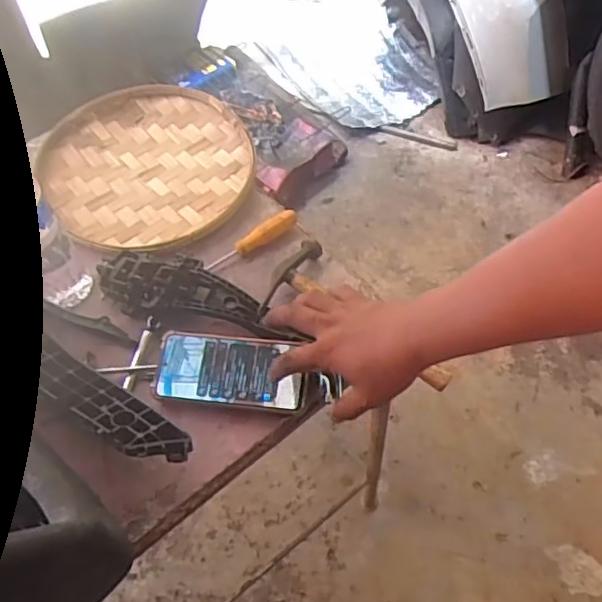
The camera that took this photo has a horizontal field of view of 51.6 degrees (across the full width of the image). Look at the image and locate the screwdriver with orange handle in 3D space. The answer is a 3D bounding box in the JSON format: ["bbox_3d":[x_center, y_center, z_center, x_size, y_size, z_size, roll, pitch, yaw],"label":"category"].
[{"bbox_3d":[-0.063,-0.077,0.773,0.130,0.025,0.021,-30,62,-17],"label":"screwdriver with orange handle"}]

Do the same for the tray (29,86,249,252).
[{"bbox_3d":[-0.205,-0.182,0.840,0.268,0.034,0.276,-26,61,-15],"label":"tray"}]

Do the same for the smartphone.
[{"bbox_3d":[-0.074,0.073,0.660,0.156,0.010,0.076,4,69,6],"label":"smartphone"}]

